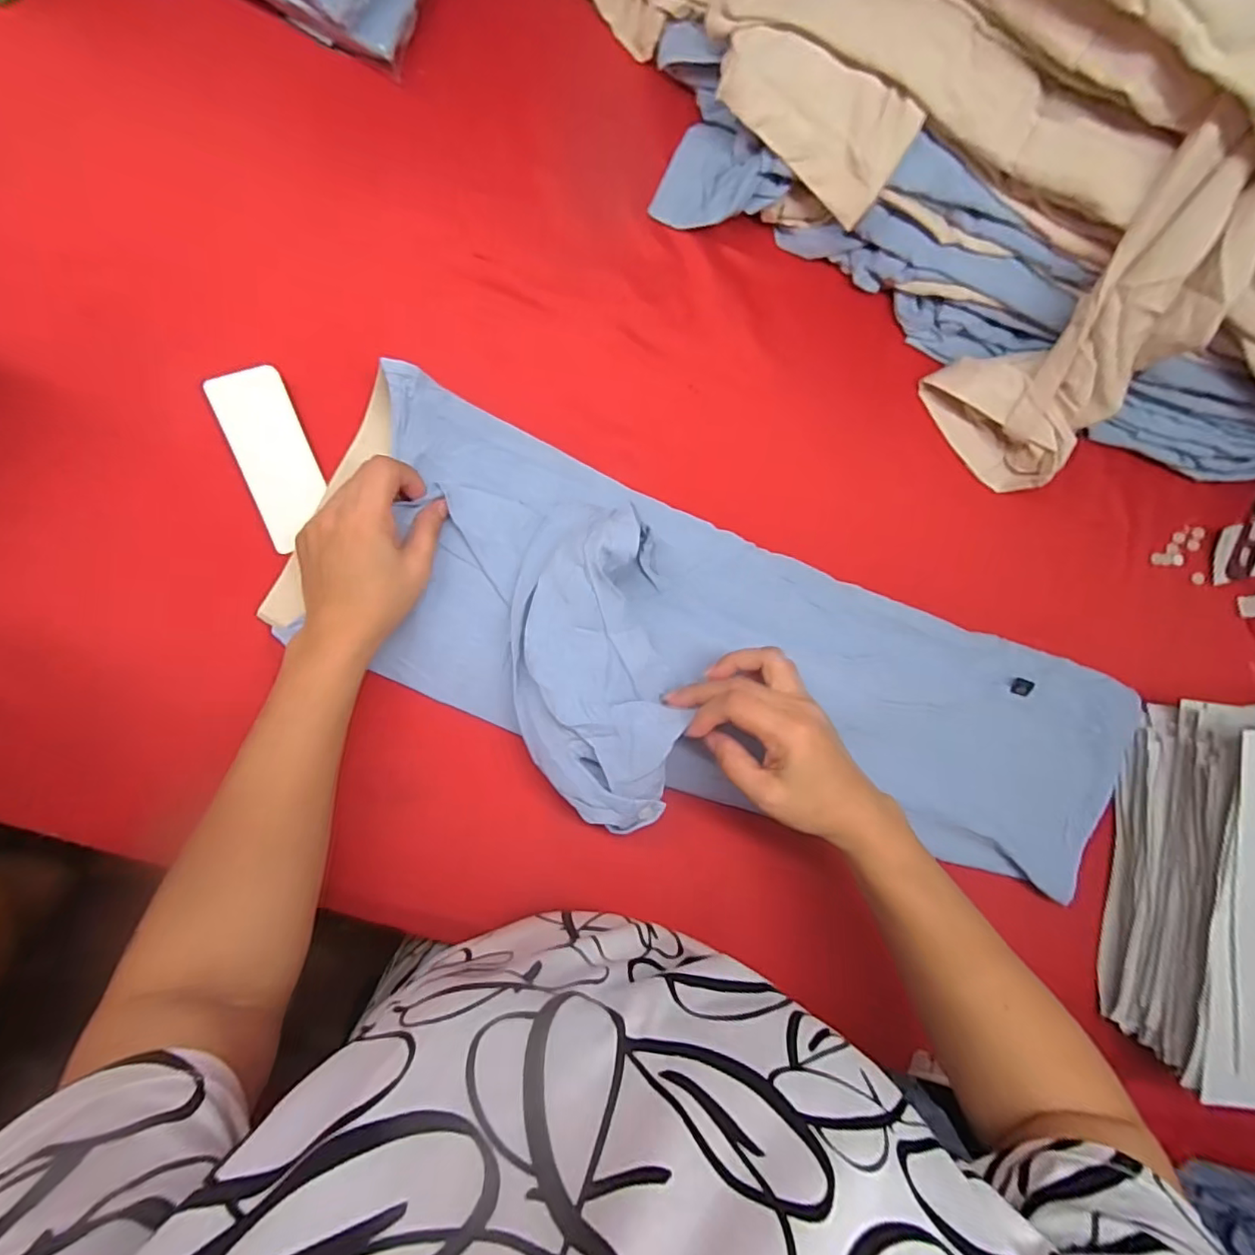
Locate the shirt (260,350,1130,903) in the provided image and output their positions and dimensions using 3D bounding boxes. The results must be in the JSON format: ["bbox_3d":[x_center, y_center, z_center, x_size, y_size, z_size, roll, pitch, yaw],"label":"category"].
[{"bbox_3d":[0.096,0.036,0.412,0.640,0.070,0.231,18,84,-9],"label":"shirt"}]

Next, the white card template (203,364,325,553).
[{"bbox_3d":[-0.244,-0.118,0.389,0.047,0.006,0.118,-21,99,-12],"label":"white card template"}]

